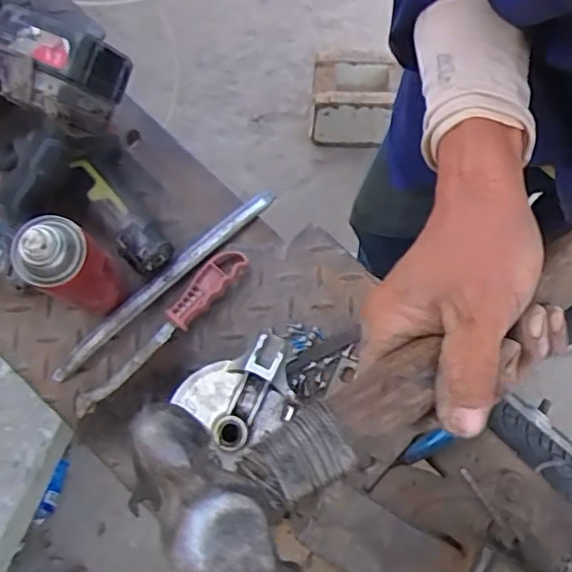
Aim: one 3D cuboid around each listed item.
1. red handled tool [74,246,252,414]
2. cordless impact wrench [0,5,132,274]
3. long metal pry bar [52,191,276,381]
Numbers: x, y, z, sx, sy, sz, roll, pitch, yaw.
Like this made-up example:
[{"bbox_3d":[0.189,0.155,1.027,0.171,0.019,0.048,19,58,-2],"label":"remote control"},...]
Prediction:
[{"bbox_3d":[-0.121,0.044,0.597,0.033,0.015,0.215,40,79,10],"label":"red handled tool"},{"bbox_3d":[-0.262,-0.144,0.601,0.139,0.080,0.246,31,99,8],"label":"cordless impact wrench"},{"bbox_3d":[-0.123,-0.008,0.618,0.281,0.023,0.023,-43,79,-9],"label":"long metal pry bar"}]

